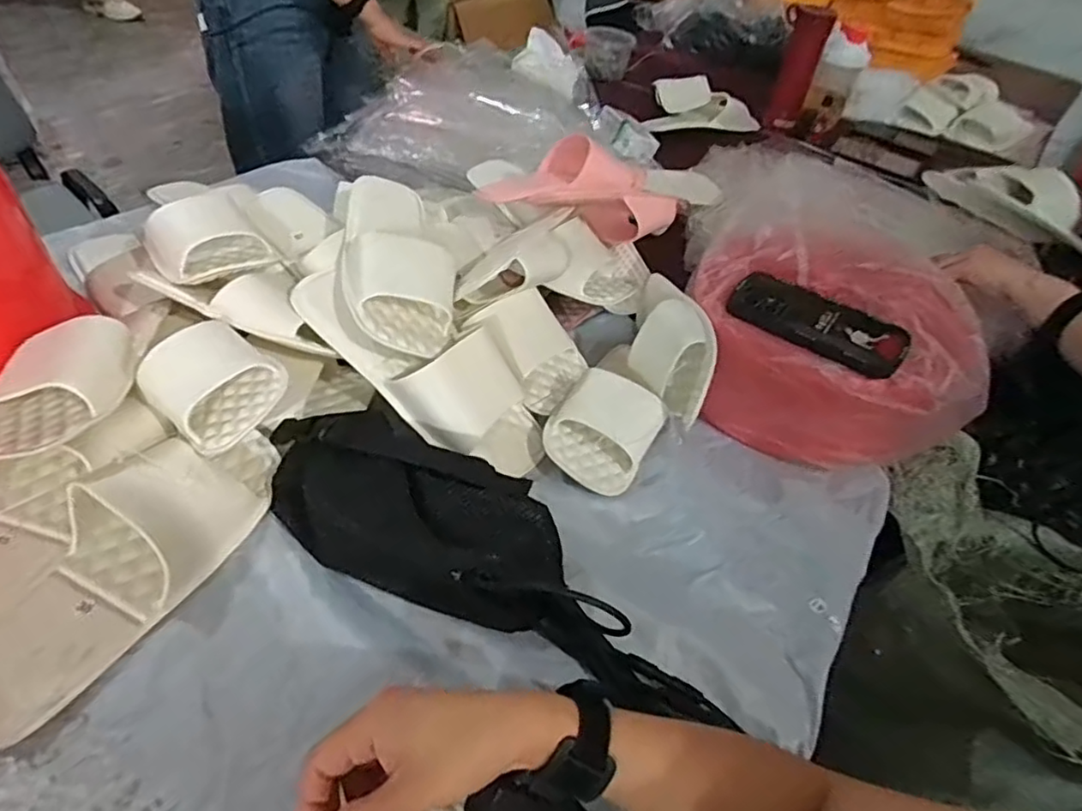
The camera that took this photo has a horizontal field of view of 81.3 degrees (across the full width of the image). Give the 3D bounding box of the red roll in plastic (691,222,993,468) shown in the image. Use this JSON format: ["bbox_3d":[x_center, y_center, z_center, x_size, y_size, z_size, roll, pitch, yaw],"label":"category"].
[{"bbox_3d":[0.300,-0.058,0.667,0.297,0.138,0.216,26,47,16],"label":"red roll in plastic"}]

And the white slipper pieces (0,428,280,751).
[{"bbox_3d":[-0.310,0.100,0.461,0.101,0.077,0.262,26,47,16],"label":"white slipper pieces"}]

